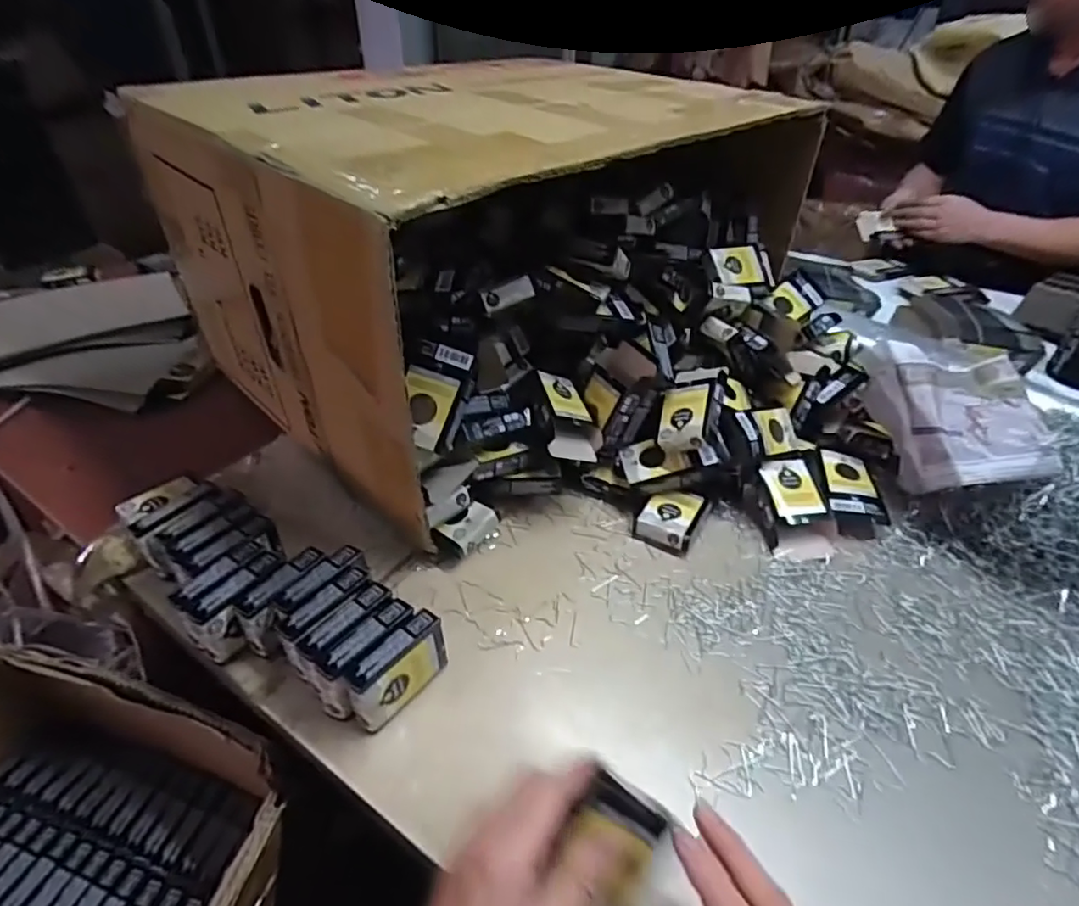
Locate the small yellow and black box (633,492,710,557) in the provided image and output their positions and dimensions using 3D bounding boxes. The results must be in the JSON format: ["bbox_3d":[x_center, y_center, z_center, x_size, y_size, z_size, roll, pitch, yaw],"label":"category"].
[{"bbox_3d":[0.130,0.061,0.567,0.051,0.023,0.071,22,43,25],"label":"small yellow and black box"}]

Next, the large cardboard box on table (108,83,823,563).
[{"bbox_3d":[-0.046,-0.271,0.683,0.600,0.280,0.440,-32,48,-34],"label":"large cardboard box on table"}]

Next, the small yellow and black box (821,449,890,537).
[{"bbox_3d":[0.315,0.039,0.591,0.052,0.019,0.103,8,39,10],"label":"small yellow and black box"}]

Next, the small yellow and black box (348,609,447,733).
[{"bbox_3d":[-0.098,0.156,0.416,0.022,0.059,0.075,25,45,28],"label":"small yellow and black box"}]

